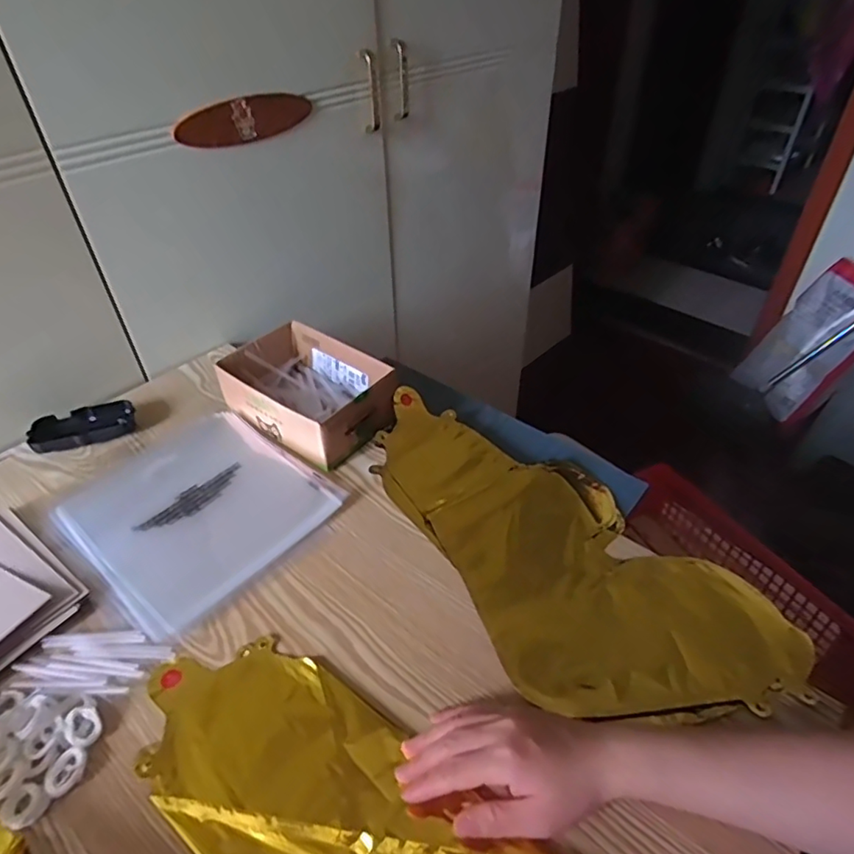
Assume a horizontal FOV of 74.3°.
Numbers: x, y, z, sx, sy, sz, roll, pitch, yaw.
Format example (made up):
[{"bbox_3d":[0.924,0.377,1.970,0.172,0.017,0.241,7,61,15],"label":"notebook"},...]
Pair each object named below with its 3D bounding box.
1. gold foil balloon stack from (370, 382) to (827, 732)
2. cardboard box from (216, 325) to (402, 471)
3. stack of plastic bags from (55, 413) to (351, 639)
[{"bbox_3d":[0.108,0.105,0.537,0.211,0.011,0.425,-28,48,-27],"label":"gold foil balloon stack"},{"bbox_3d":[-0.138,-0.043,0.658,0.192,0.060,0.130,29,50,29],"label":"cardboard box"},{"bbox_3d":[-0.235,0.078,0.577,0.220,0.013,0.213,30,50,30],"label":"stack of plastic bags"}]

